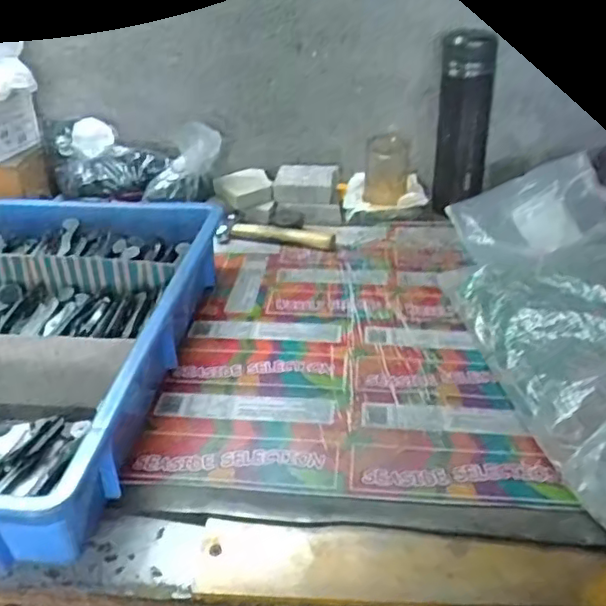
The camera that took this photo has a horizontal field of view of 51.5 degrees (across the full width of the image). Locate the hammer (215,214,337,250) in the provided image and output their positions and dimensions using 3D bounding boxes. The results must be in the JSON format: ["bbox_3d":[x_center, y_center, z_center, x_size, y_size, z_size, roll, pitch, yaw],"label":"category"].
[{"bbox_3d":[-0.036,-0.088,0.825,0.154,0.020,0.051,9,34,17],"label":"hammer"}]

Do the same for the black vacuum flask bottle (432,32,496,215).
[{"bbox_3d":[0.222,-0.252,0.868,0.068,0.222,0.076,7,34,15],"label":"black vacuum flask bottle"}]

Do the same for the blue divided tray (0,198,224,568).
[{"bbox_3d":[-0.261,0.024,0.593,0.293,0.072,0.464,1,33,6],"label":"blue divided tray"}]

